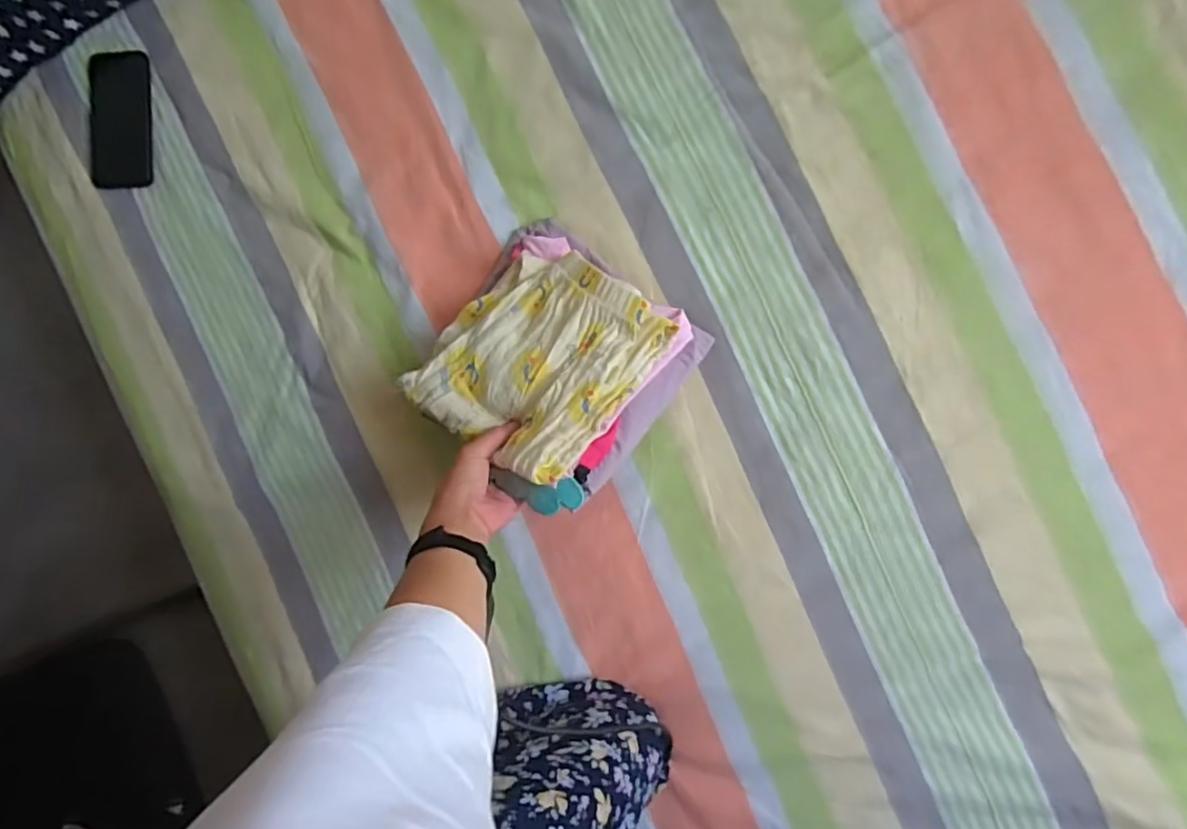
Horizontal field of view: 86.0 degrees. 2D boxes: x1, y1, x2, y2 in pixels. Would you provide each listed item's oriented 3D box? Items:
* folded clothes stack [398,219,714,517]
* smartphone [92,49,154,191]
[{"bbox_3d":[-0.046,-0.061,0.651,0.238,0.075,0.249,35,79,16],"label":"folded clothes stack"},{"bbox_3d":[-0.595,-0.369,0.802,0.085,0.010,0.167,1,92,10],"label":"smartphone"}]

